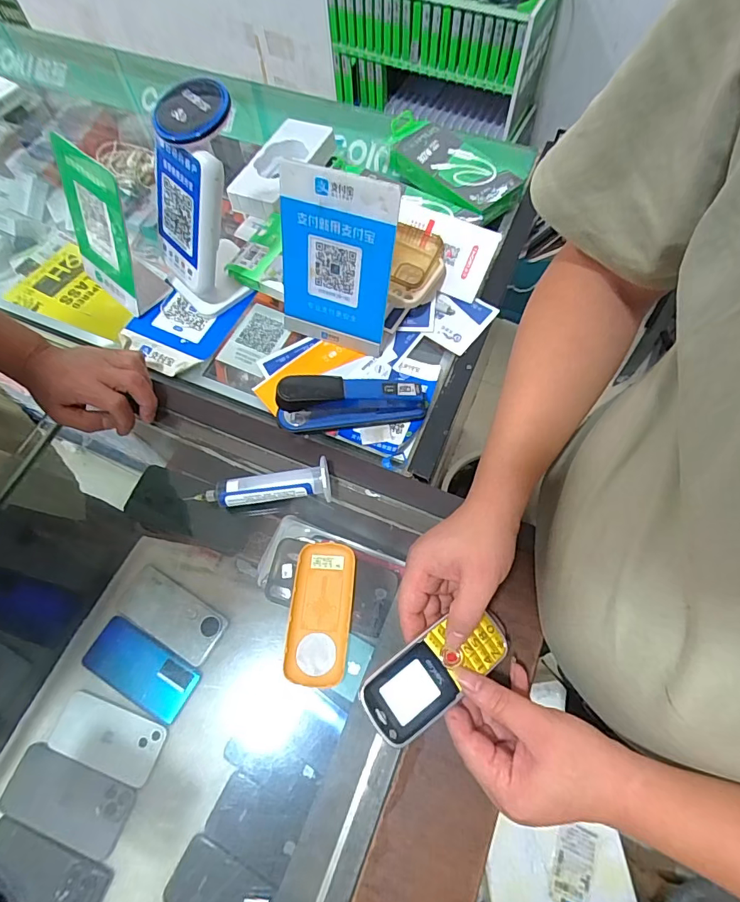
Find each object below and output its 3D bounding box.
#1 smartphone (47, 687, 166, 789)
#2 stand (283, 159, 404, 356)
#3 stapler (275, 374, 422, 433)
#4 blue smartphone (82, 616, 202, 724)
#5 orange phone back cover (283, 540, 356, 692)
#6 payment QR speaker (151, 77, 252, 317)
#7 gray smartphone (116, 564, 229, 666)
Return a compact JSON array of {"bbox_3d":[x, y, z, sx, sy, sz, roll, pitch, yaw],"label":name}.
[{"bbox_3d":[-0.346,0.376,0.604,0.148,0.006,0.074,17,68,8],"label":"smartphone"},{"bbox_3d":[-0.039,-0.188,0.465,0.119,0.154,0.065,20,68,9],"label":"stand"},{"bbox_3d":[-0.020,-0.050,0.465,0.147,0.053,0.034,-4,67,0],"label":"stapler"},{"bbox_3d":[-0.319,0.300,0.633,0.162,0.004,0.076,26,70,12],"label":"blue smartphone"},{"bbox_3d":[-0.044,0.142,0.407,0.053,0.010,0.116,4,67,3],"label":"orange phone back cover"},{"bbox_3d":[-0.184,-0.260,0.490,0.097,0.219,0.060,28,47,13],"label":"payment QR speaker"},{"bbox_3d":[-0.286,0.235,0.658,0.160,0.006,0.074,29,70,13],"label":"gray smartphone"}]

